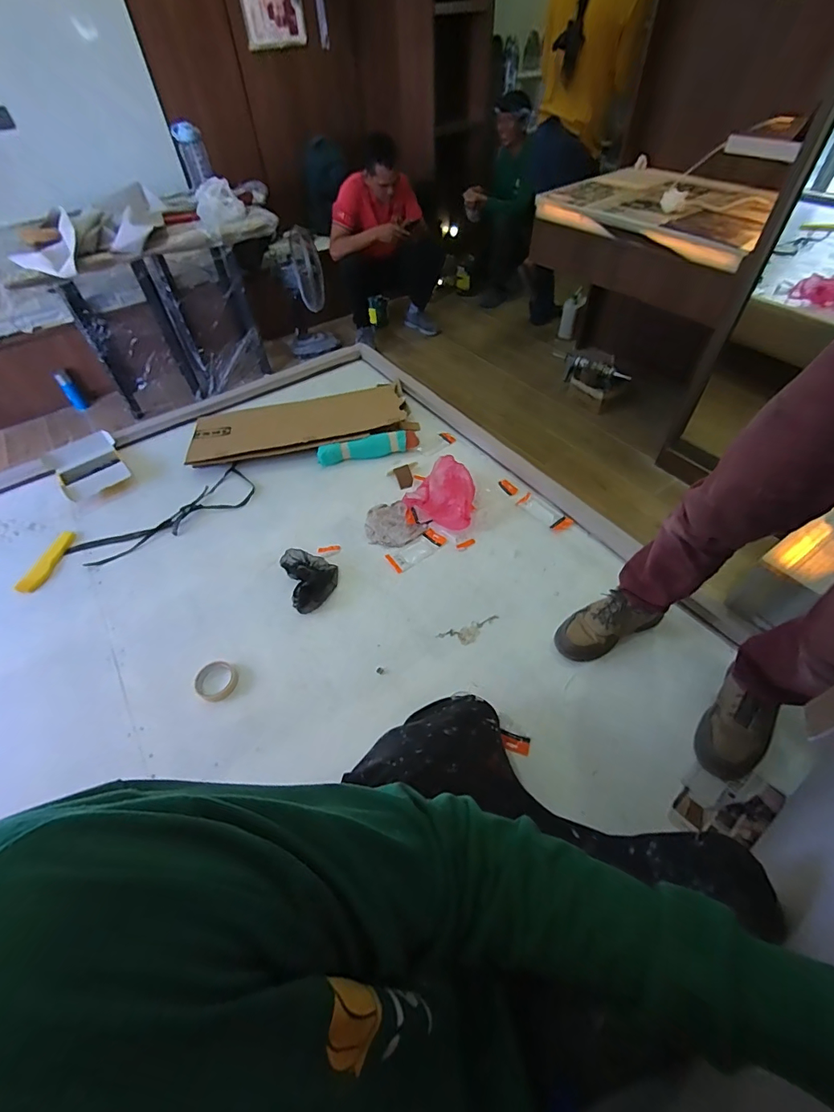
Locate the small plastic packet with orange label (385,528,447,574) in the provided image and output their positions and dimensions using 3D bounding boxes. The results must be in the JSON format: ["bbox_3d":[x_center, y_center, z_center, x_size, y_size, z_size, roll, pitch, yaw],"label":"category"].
[{"bbox_3d":[-0.003,-0.018,1.254,0.166,0.013,0.068,-33,59,-20],"label":"small plastic packet with orange label"}]

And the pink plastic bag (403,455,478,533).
[{"bbox_3d":[0.093,-0.176,1.314,0.201,0.094,0.189,32,61,23],"label":"pink plastic bag"}]

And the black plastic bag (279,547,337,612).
[{"bbox_3d":[-0.277,0.054,1.188,0.129,0.041,0.184,-19,55,-11],"label":"black plastic bag"}]

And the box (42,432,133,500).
[{"bbox_3d":[-1.092,-0.306,1.496,0.212,0.045,0.293,-38,61,-23],"label":"box"}]

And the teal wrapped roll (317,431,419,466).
[{"bbox_3d":[-0.162,-0.361,1.492,0.338,0.043,0.067,-15,54,-8],"label":"teal wrapped roll"}]

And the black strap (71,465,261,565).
[{"bbox_3d":[-0.758,-0.114,1.360,0.534,0.017,0.168,-35,60,-21],"label":"black strap"}]

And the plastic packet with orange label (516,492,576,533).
[{"bbox_3d":[0.374,-0.129,1.316,0.063,0.007,0.168,-36,60,-22],"label":"plastic packet with orange label"}]

